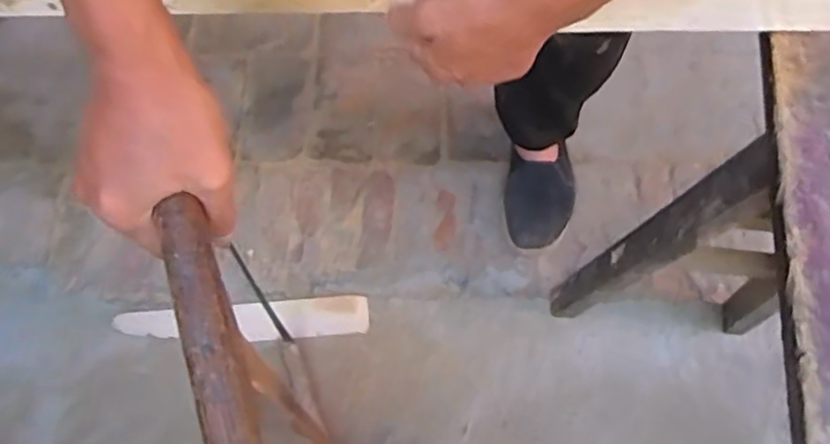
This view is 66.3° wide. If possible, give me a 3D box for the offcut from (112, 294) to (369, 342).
[{"bbox_3d":[-0.258,0.150,0.955,0.371,0.015,0.060,-4,68,-1],"label":"offcut"}]

